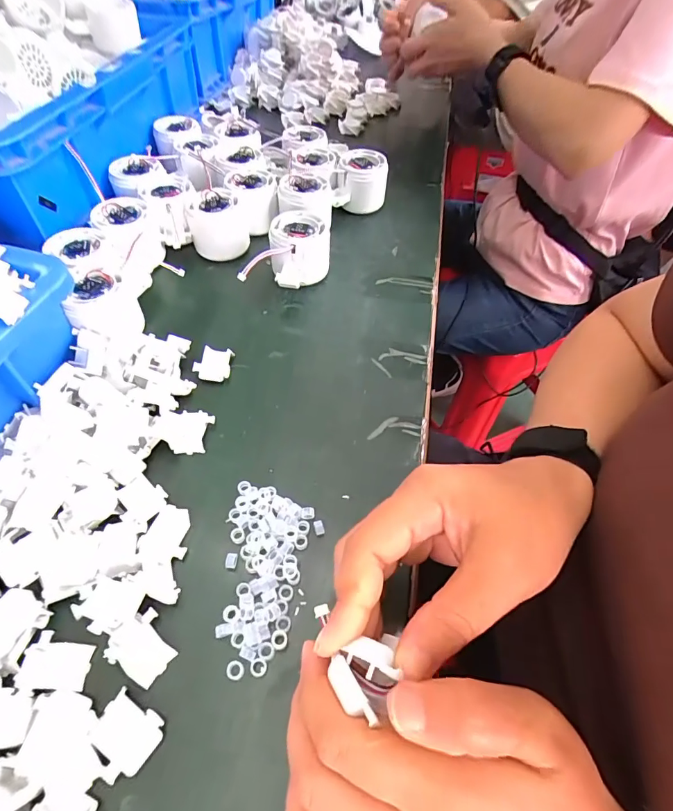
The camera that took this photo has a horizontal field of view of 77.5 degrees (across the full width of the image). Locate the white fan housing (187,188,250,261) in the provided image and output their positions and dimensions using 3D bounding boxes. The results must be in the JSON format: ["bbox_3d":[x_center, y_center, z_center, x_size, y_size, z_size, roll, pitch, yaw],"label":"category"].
[{"bbox_3d":[-0.124,-0.188,0.443,0.056,0.056,0.047,-12,55,-10],"label":"white fan housing"}]

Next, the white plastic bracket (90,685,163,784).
[{"bbox_3d":[-0.104,0.162,0.205,0.031,0.012,0.028,30,58,19],"label":"white plastic bracket"}]

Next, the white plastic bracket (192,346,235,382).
[{"bbox_3d":[-0.102,-0.034,0.350,0.029,0.015,0.027,9,54,5],"label":"white plastic bracket"}]

